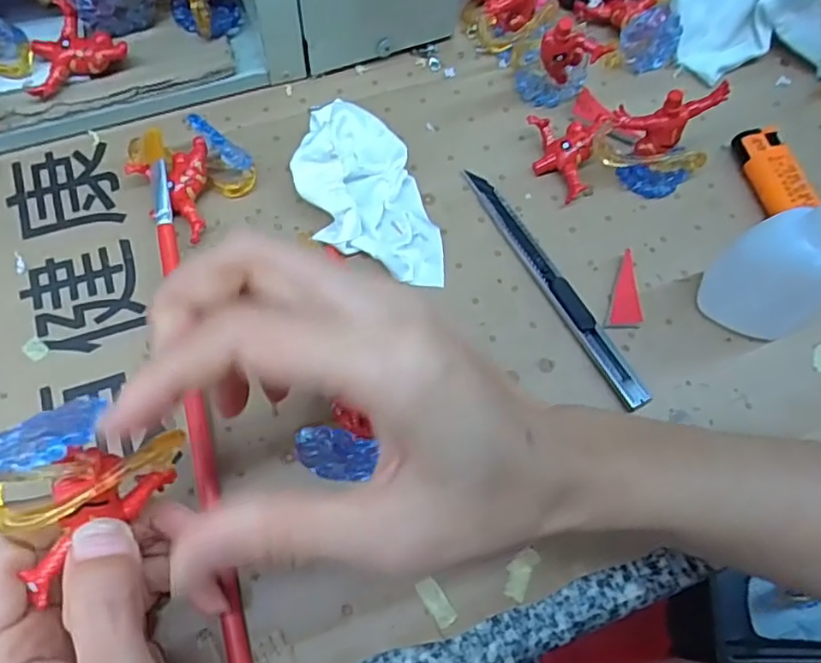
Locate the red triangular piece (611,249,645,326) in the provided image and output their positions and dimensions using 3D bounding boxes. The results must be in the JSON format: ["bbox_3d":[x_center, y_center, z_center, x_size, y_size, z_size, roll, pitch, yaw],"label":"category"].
[{"bbox_3d":[0.102,-0.021,0.290,0.013,0.005,0.039,13,68,2],"label":"red triangular piece"}]

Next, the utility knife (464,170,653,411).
[{"bbox_3d":[0.066,-0.025,0.288,0.012,0.009,0.137,-26,71,-13],"label":"utility knife"}]

